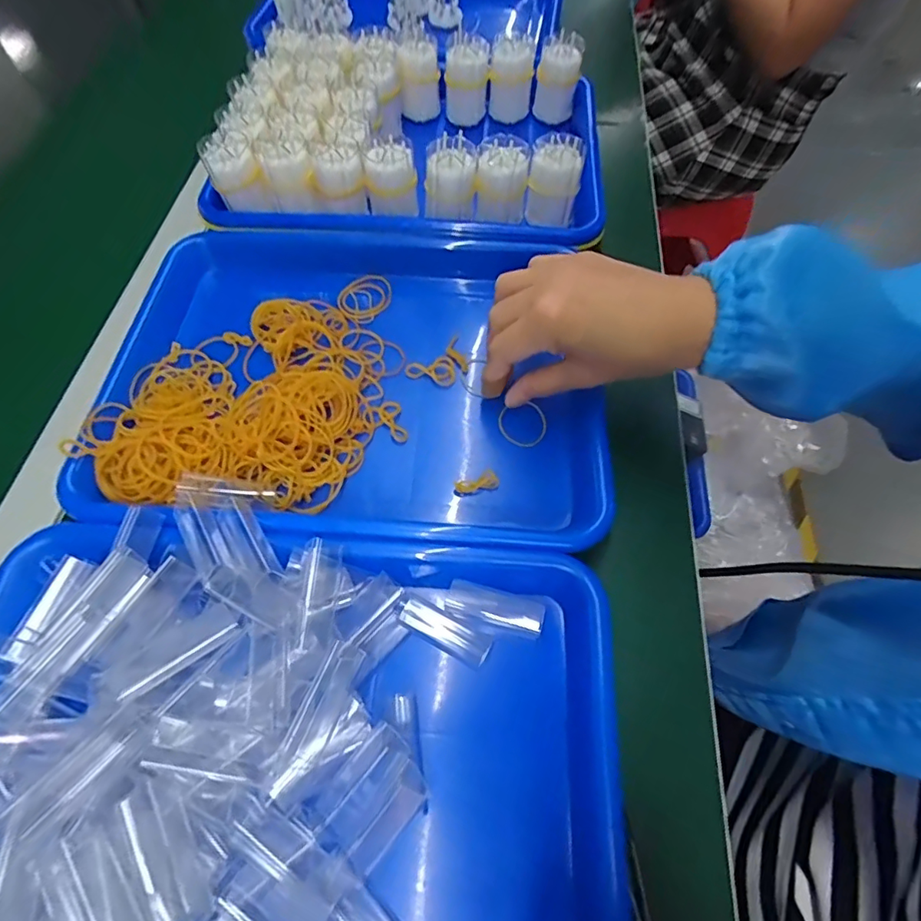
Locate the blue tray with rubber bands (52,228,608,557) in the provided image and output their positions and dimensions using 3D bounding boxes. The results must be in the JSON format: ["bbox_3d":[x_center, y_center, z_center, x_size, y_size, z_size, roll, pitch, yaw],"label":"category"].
[{"bbox_3d":[-0.072,-0.059,0.365,0.328,0.044,0.243,2,61,1],"label":"blue tray with rubber bands"}]

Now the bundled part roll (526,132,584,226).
[{"bbox_3d":[0.075,-0.226,0.413,0.041,0.048,0.041,6,62,3],"label":"bundled part roll"}]

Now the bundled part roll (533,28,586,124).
[{"bbox_3d":[0.094,-0.373,0.502,0.040,0.069,0.034,4,61,2],"label":"bundled part roll"}]

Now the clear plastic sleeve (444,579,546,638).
[{"bbox_3d":[0.020,0.084,0.293,0.055,0.012,0.018,13,62,6],"label":"clear plastic sleeve"}]

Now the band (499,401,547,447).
[{"bbox_3d":[0.043,-0.024,0.354,0.032,0.004,0.030,-9,69,5],"label":"band"}]

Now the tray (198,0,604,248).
[{"bbox_3d":[-0.043,-0.370,0.506,0.328,0.074,0.441,-1,61,-1],"label":"tray"}]

